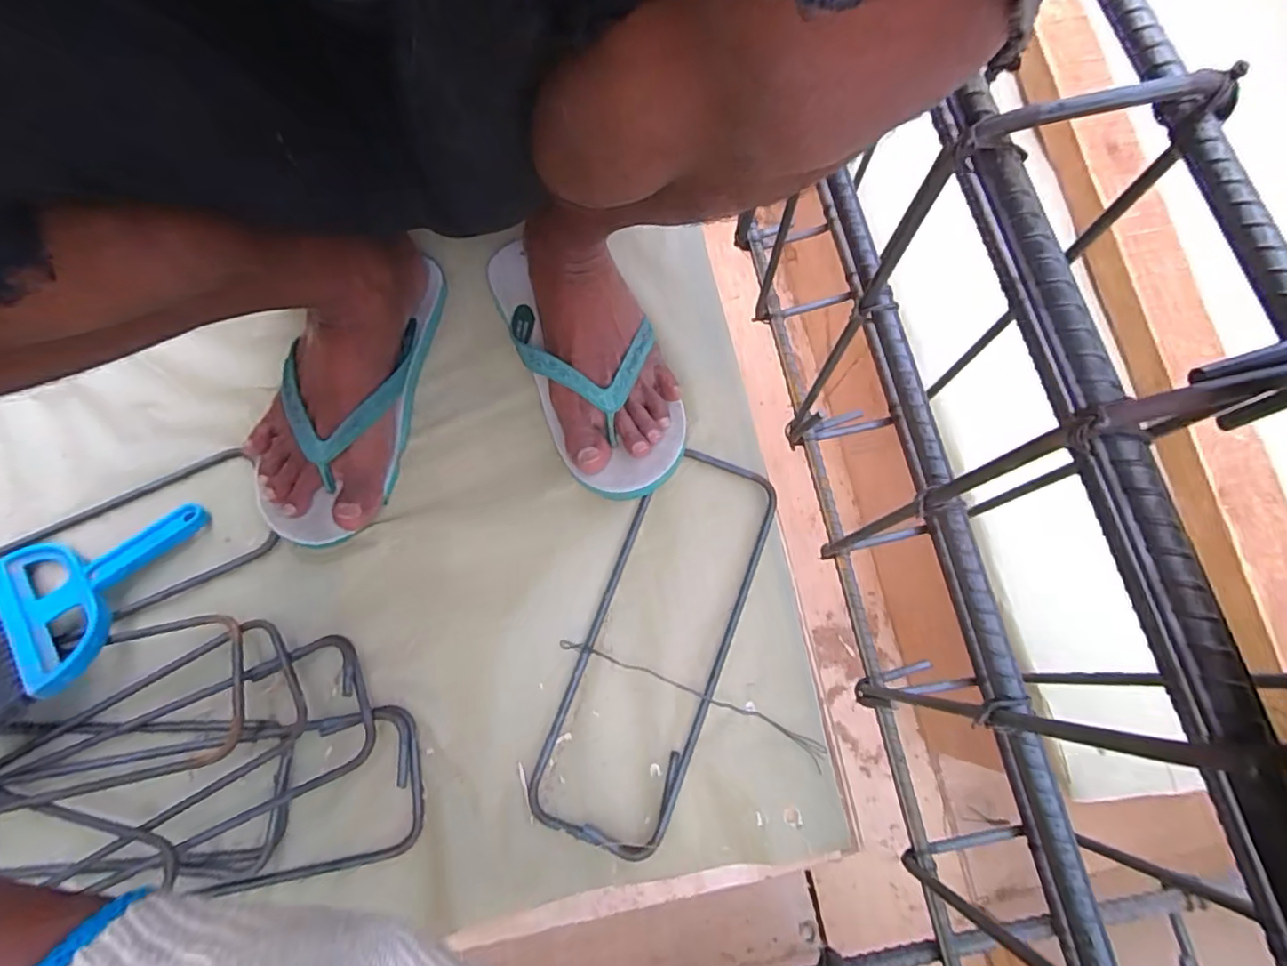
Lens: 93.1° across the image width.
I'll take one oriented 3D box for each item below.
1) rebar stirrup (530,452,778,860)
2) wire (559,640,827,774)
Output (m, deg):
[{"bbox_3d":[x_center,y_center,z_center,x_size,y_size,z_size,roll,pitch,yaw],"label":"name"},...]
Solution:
[{"bbox_3d":[0.013,0.111,0.456,0.104,0.014,0.294,21,73,5],"label":"rebar stirrup"},{"bbox_3d":[0.035,0.156,0.447,0.207,0.010,0.018,24,73,6],"label":"wire"}]

